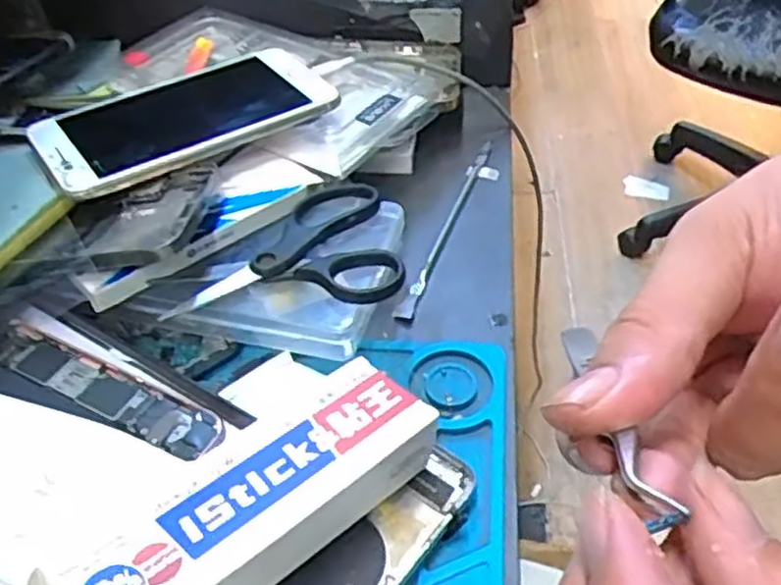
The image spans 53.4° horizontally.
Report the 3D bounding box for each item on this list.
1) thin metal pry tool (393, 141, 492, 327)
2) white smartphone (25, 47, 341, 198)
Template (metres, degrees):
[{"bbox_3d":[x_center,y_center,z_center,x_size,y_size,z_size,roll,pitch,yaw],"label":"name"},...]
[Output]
[{"bbox_3d":[0.034,-0.040,0.455,0.010,0.005,0.163,13,47,17],"label":"thin metal pry tool"},{"bbox_3d":[-0.112,-0.100,0.431,0.158,0.013,0.089,-30,50,-23],"label":"white smartphone"}]

